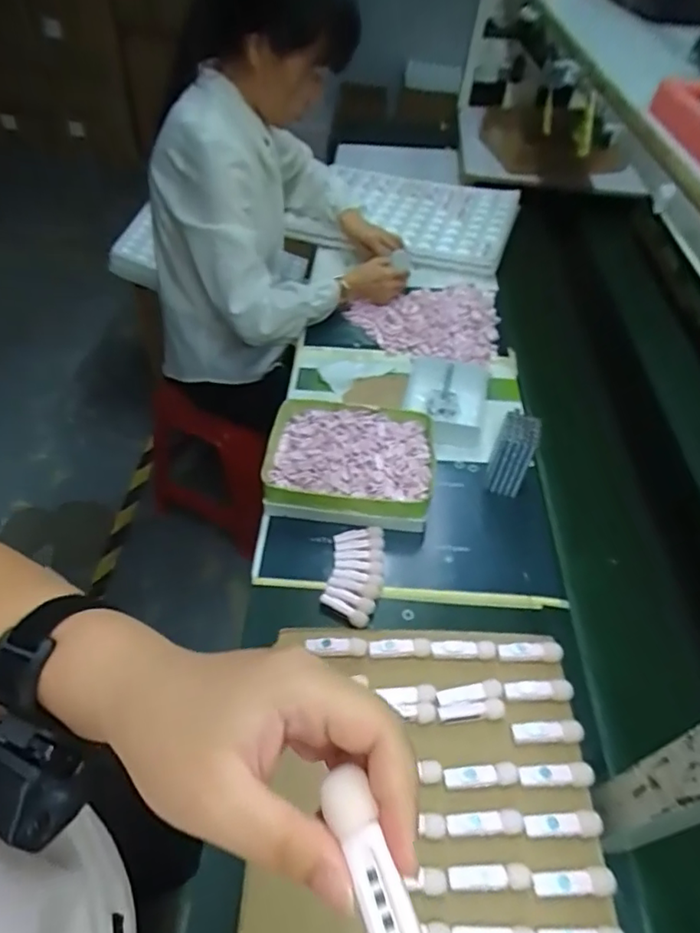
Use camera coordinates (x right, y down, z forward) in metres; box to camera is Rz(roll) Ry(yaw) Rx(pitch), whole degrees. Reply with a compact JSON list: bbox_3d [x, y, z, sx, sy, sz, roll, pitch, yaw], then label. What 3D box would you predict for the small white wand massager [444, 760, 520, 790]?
[{"bbox_3d":[0.117,0.276,0.507,0.065,0.011,0.018,-1,49,-7],"label":"small white wand massager"}]

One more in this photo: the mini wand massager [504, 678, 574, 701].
[{"bbox_3d":[0.185,0.218,0.555,0.066,0.011,0.018,1,49,-5],"label":"mini wand massager"}]

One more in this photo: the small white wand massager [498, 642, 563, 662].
[{"bbox_3d":[0.184,0.190,0.581,0.063,0.015,0.017,2,49,-4],"label":"small white wand massager"}]

